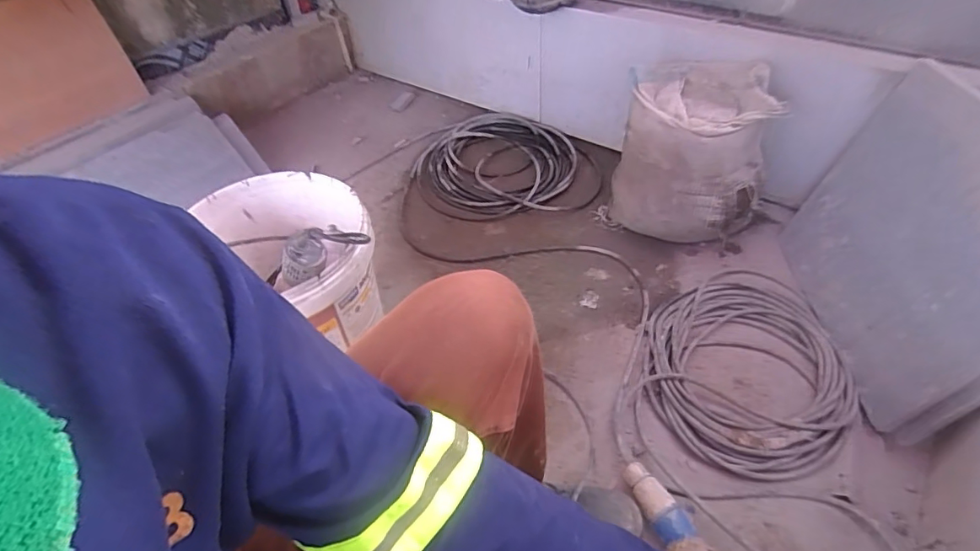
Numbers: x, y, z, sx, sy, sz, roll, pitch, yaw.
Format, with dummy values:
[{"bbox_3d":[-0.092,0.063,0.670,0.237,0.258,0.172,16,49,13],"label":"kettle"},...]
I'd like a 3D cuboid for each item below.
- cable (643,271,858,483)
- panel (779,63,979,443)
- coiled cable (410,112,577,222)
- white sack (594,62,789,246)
[{"bbox_3d":[0.462,0.146,0.914,0.329,0.045,0.437,19,47,19],"label":"cable"},{"bbox_3d":[0.675,-0.051,0.811,0.030,0.399,0.509,12,44,-8],"label":"panel"},{"bbox_3d":[0.006,-0.313,1.364,0.419,0.052,0.401,0,44,0],"label":"coiled cable"},{"bbox_3d":[0.440,-0.250,1.097,0.300,0.314,0.259,30,52,27],"label":"white sack"}]

